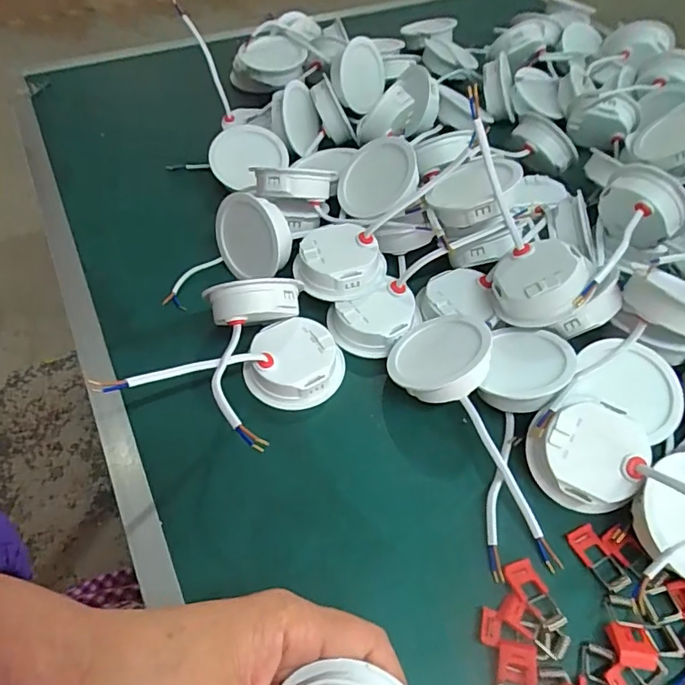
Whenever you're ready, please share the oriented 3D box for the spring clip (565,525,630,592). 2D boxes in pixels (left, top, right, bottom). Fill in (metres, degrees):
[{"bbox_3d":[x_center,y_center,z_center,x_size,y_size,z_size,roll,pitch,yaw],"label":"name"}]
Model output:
[{"bbox_3d":[0.149,0.126,0.304,0.018,0.004,0.037,-22,56,-17],"label":"spring clip"}]

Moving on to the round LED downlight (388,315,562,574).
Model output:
[{"bbox_3d":[0.076,0.051,0.328,0.063,0.046,0.169,-9,53,-8],"label":"round LED downlight"}]

